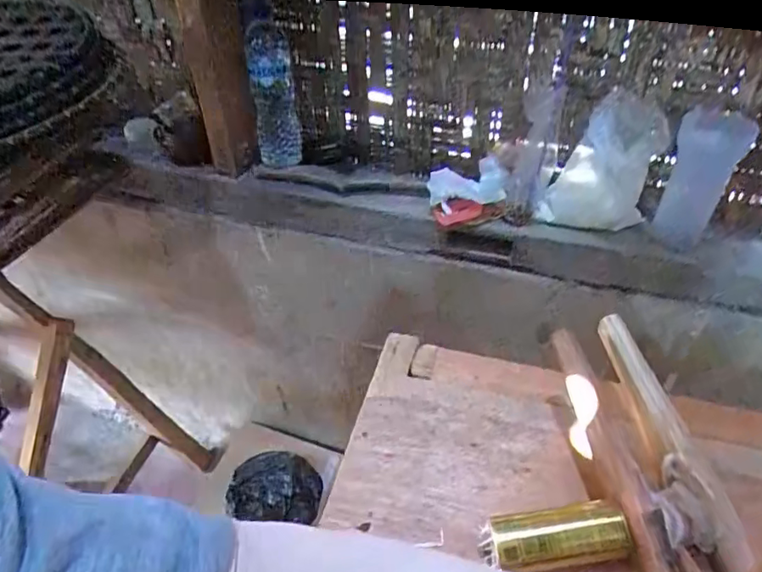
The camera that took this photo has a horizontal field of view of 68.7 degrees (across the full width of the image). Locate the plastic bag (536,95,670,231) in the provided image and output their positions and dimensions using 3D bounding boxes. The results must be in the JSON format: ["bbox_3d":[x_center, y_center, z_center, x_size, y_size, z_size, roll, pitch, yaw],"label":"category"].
[{"bbox_3d":[0.289,-0.154,0.729,0.140,0.163,0.042,7,43,9],"label":"plastic bag"}]

